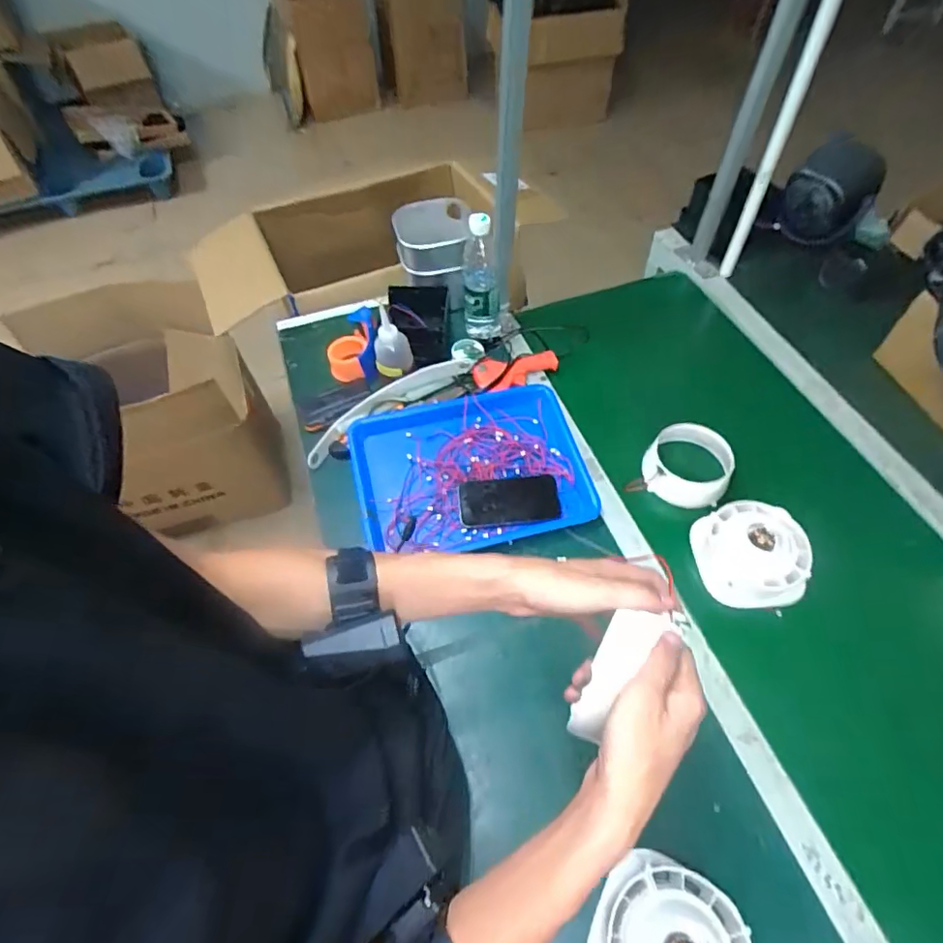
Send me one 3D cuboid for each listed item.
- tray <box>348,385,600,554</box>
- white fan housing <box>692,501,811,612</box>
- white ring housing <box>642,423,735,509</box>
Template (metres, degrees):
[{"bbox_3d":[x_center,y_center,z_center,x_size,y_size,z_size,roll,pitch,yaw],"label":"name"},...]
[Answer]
[{"bbox_3d":[0.000,-0.004,0.814,0.341,0.043,0.249,-10,55,-5],"label":"tray"},{"bbox_3d":[0.381,0.108,0.729,0.150,0.058,0.139,0,55,3],"label":"white fan housing"},{"bbox_3d":[0.330,-0.010,0.821,0.119,0.073,0.115,-1,55,2],"label":"white ring housing"}]

